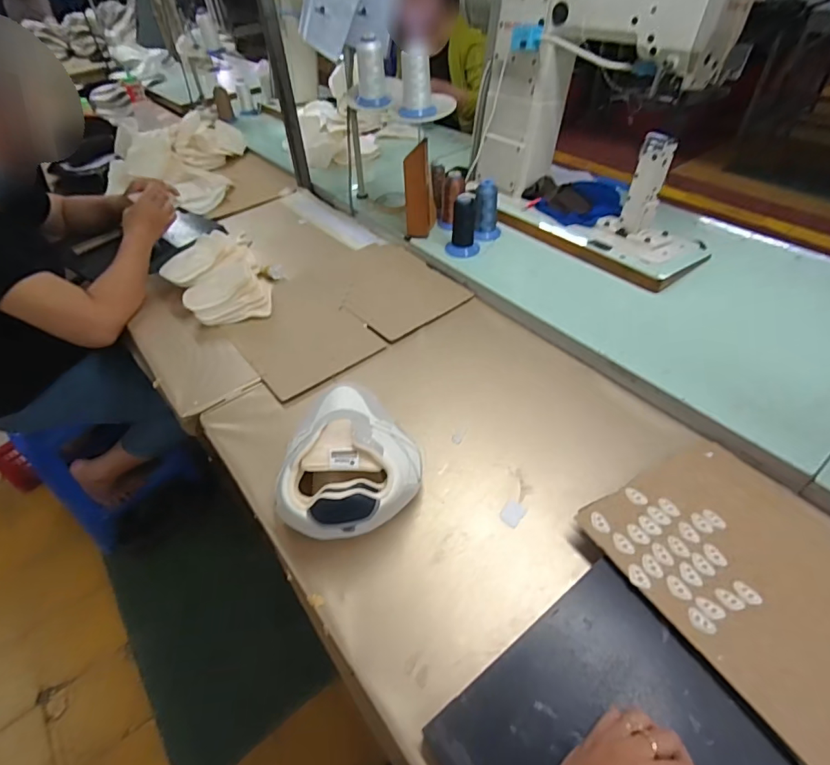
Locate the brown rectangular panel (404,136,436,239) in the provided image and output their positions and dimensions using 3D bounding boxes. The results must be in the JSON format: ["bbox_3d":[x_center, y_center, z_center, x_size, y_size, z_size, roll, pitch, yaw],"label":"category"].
[{"bbox_3d":[0.010,-0.398,0.986,0.055,0.184,0.074,4,46,10],"label":"brown rectangular panel"}]

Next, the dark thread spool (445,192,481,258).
[{"bbox_3d":[0.094,-0.322,0.952,0.067,0.114,0.077,-4,45,1],"label":"dark thread spool"}]

